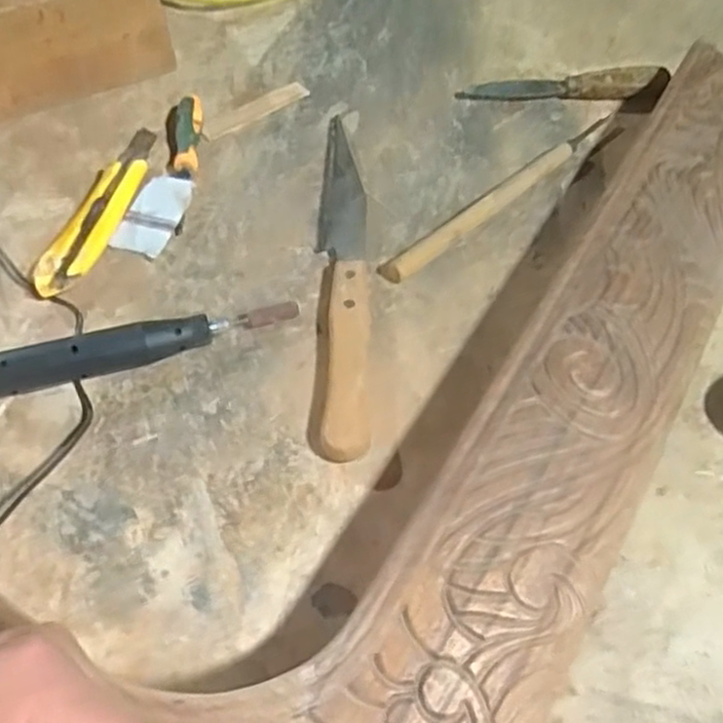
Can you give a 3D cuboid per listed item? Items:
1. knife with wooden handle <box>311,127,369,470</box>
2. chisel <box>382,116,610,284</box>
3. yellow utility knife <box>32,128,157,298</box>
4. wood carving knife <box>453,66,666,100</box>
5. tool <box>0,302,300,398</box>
[{"bbox_3d":[-0.013,-0.068,0.484,0.035,0.022,0.290,-1,57,1],"label":"knife with wooden handle"},{"bbox_3d":[0.105,-0.127,0.517,0.235,0.017,0.020,-39,64,-21],"label":"chisel"},{"bbox_3d":[-0.190,-0.118,0.522,0.037,0.019,0.172,9,58,7],"label":"yellow utility knife"},{"bbox_3d":[0.166,-0.230,0.584,0.164,0.021,0.020,0,57,2],"label":"wood carving knife"},{"bbox_3d":[-0.139,-0.012,0.447,0.195,0.029,0.022,-16,58,-9],"label":"tool"}]

